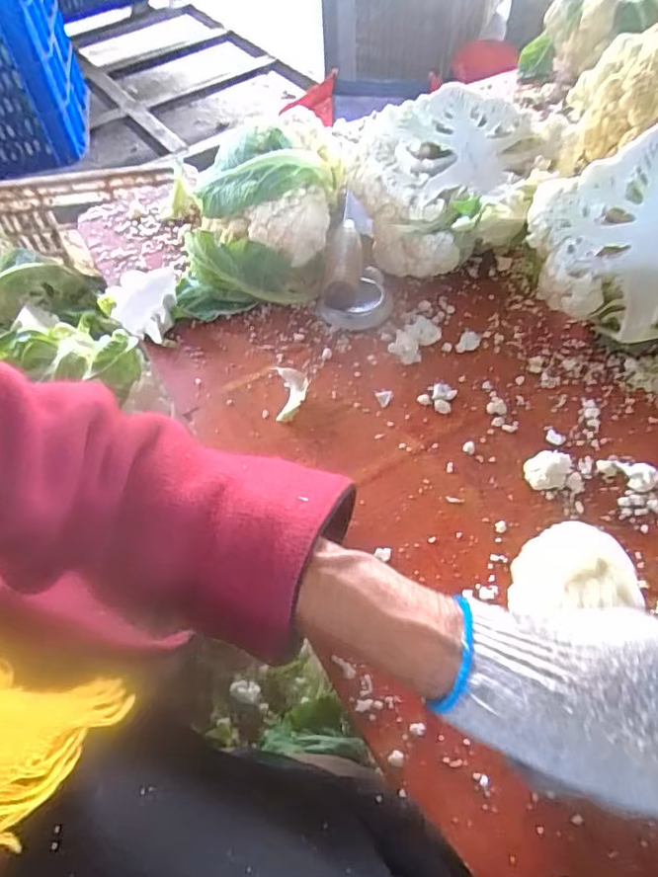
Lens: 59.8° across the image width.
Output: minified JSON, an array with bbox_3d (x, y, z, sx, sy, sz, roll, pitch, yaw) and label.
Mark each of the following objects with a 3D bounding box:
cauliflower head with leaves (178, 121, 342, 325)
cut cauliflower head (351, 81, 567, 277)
[{"bbox_3d":[-0.060,-0.186,0.482,0.148,0.106,0.116,-9,56,-3],"label":"cauliflower head with leaves"},{"bbox_3d":[0.103,-0.208,0.487,0.145,0.107,0.152,26,61,19],"label":"cut cauliflower head"}]

